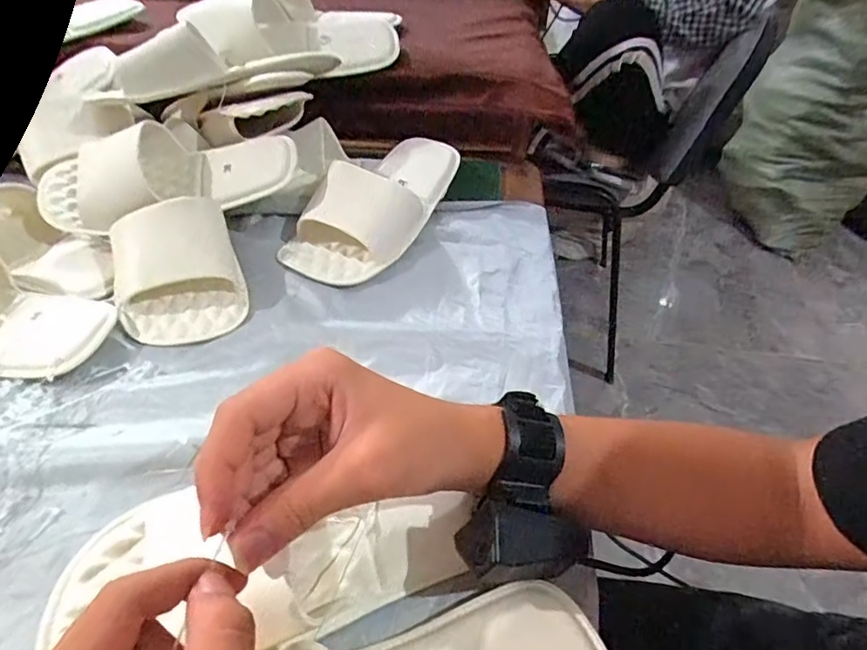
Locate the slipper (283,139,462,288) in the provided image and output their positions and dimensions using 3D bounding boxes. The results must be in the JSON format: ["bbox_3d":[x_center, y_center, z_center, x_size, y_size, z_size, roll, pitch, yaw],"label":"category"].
[{"bbox_3d":[-0.050,-0.126,0.532,0.091,0.054,0.223,24,48,17],"label":"slipper"}]

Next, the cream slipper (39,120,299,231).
[{"bbox_3d":[-0.242,-0.129,0.496,0.230,0.079,0.084,-3,46,-9],"label":"cream slipper"}]

